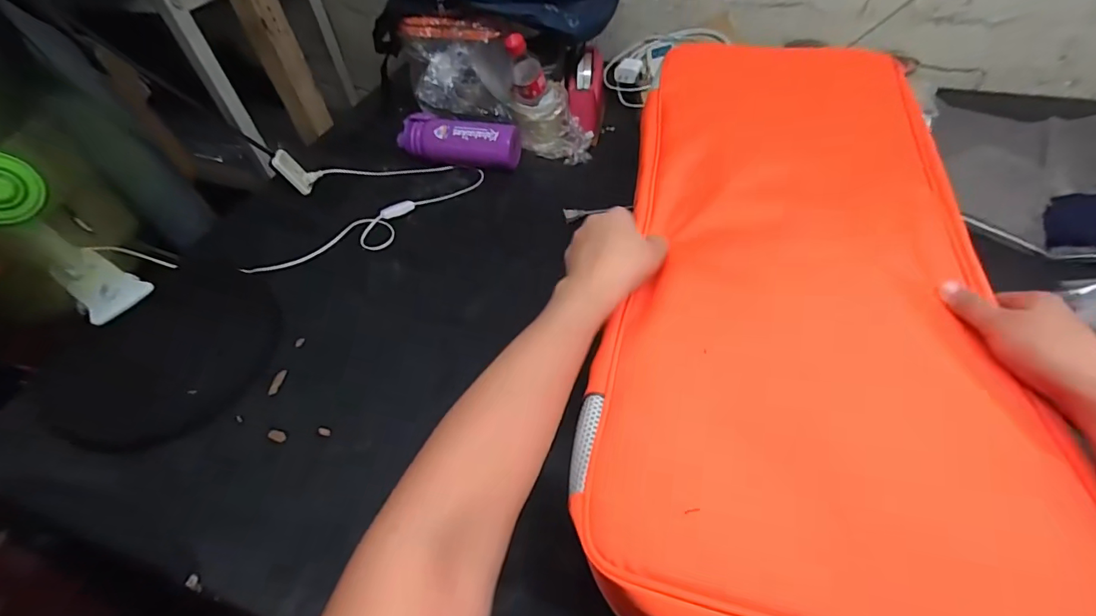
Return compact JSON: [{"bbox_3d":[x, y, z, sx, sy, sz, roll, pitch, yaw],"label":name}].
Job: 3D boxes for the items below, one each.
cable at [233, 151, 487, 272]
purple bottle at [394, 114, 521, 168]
[{"bbox_3d":[-0.302,-0.181,0.818,0.388,0.064,0.245,-6,55,-10],"label":"cable"},{"bbox_3d":[-0.165,-0.311,0.889,0.236,0.067,0.064,9,51,12],"label":"purple bottle"}]

